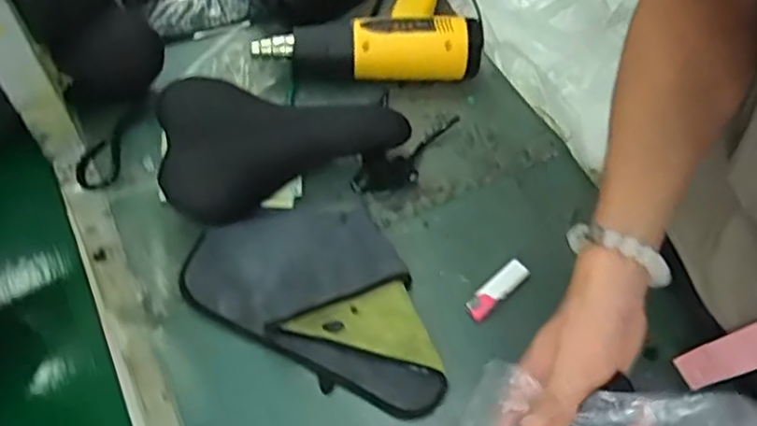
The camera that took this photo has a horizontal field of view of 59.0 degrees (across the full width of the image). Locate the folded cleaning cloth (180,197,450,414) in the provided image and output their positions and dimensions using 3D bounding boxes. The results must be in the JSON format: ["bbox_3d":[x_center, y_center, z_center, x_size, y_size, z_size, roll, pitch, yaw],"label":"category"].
[{"bbox_3d":[-0.044,0.070,0.665,0.270,0.026,0.174,28,62,13],"label":"folded cleaning cloth"}]

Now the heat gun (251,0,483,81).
[{"bbox_3d":[-0.016,-0.247,0.829,0.264,0.071,0.186,-1,59,-4],"label":"heat gun"}]

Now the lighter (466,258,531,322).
[{"bbox_3d":[0.121,0.077,0.681,0.082,0.013,0.024,-38,68,-22],"label":"lighter"}]

